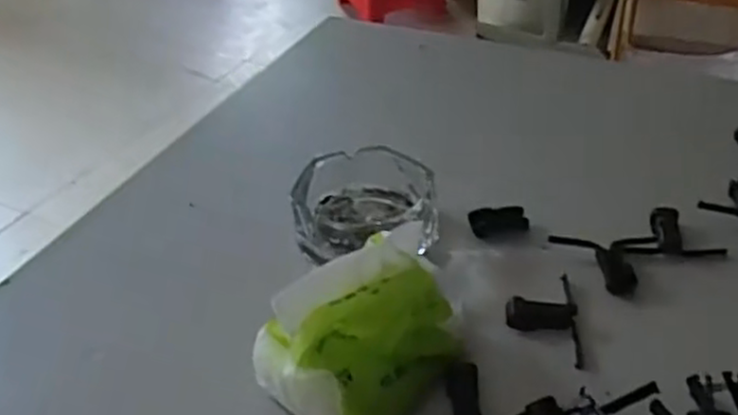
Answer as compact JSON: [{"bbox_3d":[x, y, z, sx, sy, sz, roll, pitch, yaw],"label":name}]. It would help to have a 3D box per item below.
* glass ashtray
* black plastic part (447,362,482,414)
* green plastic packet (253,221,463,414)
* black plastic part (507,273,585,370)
[{"bbox_3d":[0.000,-0.002,0.603,0.132,0.045,0.115,-30,45,-31],"label":"glass ashtray"},{"bbox_3d":[0.046,0.120,0.469,0.050,0.009,0.051,-1,37,3],"label":"black plastic part"},{"bbox_3d":[-0.001,0.083,0.457,0.128,0.088,0.067,-28,44,-30],"label":"green plastic packet"},{"bbox_3d":[0.122,0.073,0.525,0.049,0.012,0.080,2,38,6],"label":"black plastic part"}]

